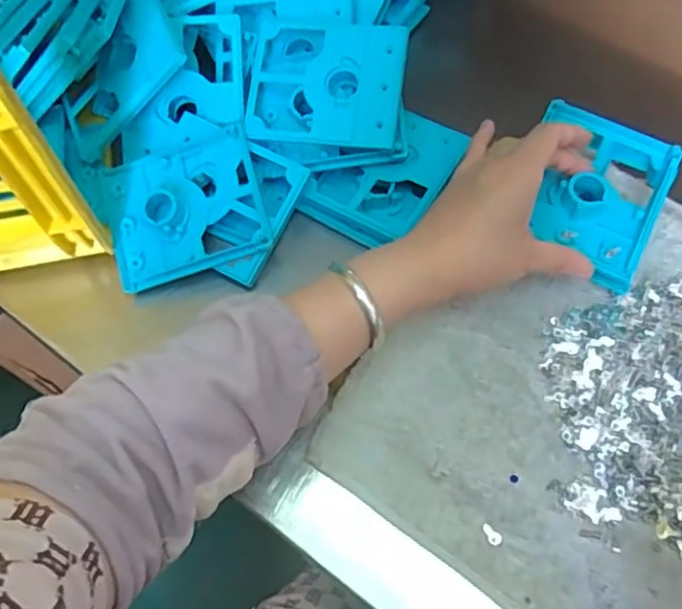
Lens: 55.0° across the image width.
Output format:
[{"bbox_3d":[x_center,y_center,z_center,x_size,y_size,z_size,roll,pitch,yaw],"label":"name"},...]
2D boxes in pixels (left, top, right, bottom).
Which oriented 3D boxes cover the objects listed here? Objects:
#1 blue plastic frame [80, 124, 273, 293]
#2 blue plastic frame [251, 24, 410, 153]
[{"bbox_3d":[-0.122,-0.071,0.486,0.123,0.017,0.100,-16,77,2],"label":"blue plastic frame"},{"bbox_3d":[-0.011,-0.168,0.499,0.115,0.017,0.101,7,82,7],"label":"blue plastic frame"}]

